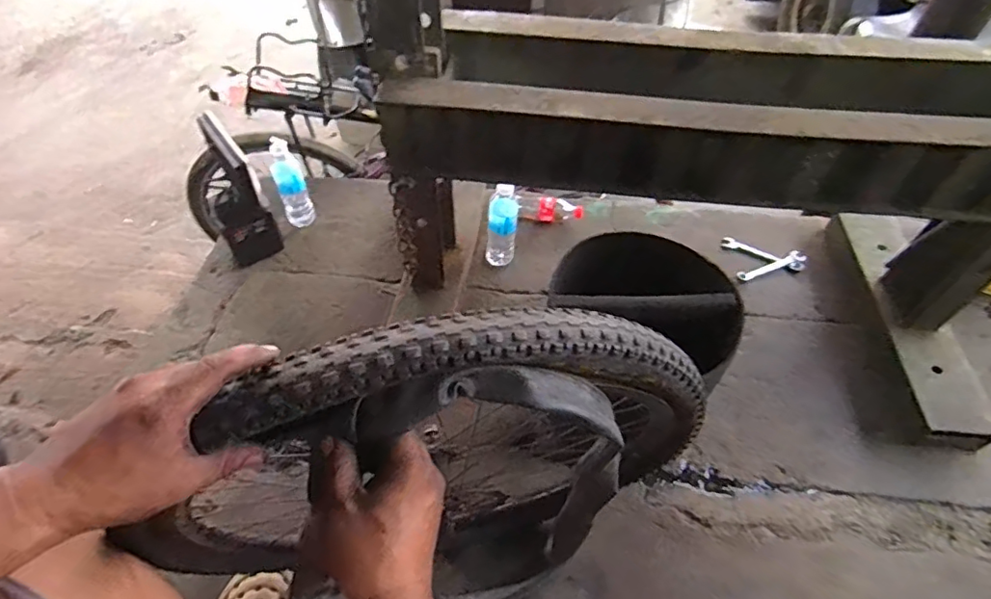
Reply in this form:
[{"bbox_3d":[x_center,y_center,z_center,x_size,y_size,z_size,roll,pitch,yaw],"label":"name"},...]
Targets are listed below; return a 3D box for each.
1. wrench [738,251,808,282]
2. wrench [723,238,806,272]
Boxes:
[{"bbox_3d":[0.632,-0.076,1.282,0.167,0.015,0.035,-17,54,-12],"label":"wrench"},{"bbox_3d":[0.625,-0.105,1.304,0.183,0.016,0.028,21,56,16],"label":"wrench"}]

